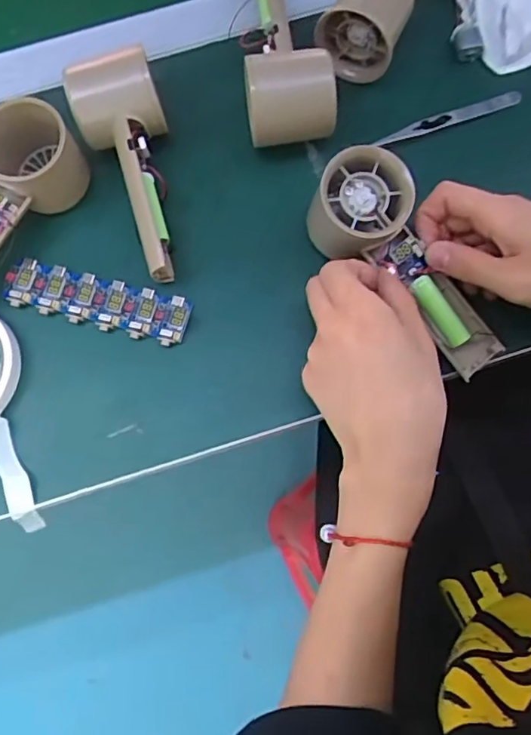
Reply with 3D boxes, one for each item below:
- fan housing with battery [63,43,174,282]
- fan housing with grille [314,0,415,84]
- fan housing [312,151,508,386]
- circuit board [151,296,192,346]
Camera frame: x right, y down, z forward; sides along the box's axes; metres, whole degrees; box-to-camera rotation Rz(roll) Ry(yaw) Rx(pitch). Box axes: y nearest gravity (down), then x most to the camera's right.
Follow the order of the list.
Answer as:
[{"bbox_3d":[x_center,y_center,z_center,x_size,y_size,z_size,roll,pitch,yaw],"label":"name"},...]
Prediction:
[{"bbox_3d":[-0.089,-0.138,0.391,0.059,0.059,0.156,-17,76,-3],"label":"fan housing with battery"},{"bbox_3d":[0.072,-0.253,0.412,0.061,0.058,0.059,19,77,6],"label":"fan housing with grille"},{"bbox_3d":[0.092,-0.065,0.362,0.056,0.056,0.157,-43,99,-9],"label":"fan housing"},{"bbox_3d":[-0.063,-0.032,0.379,0.023,0.010,0.033,16,77,5],"label":"circuit board"}]

